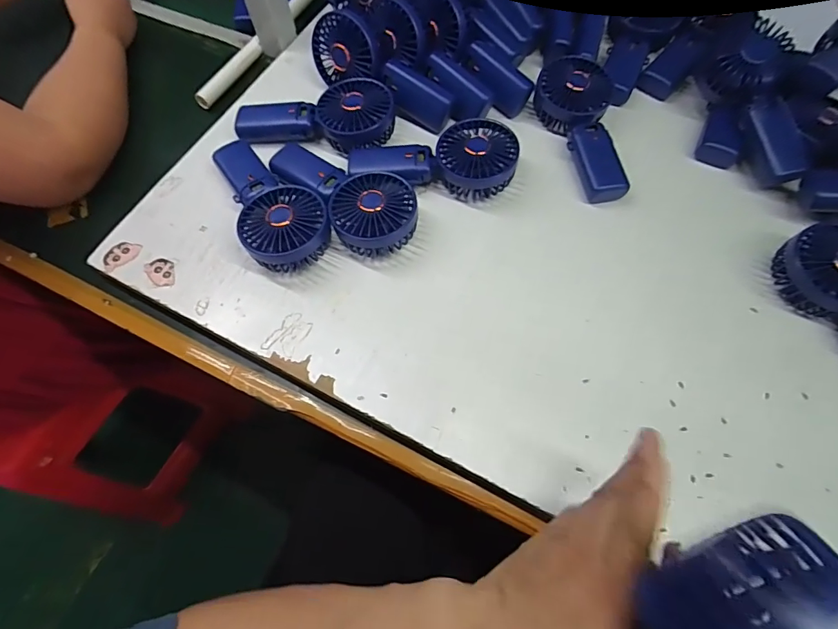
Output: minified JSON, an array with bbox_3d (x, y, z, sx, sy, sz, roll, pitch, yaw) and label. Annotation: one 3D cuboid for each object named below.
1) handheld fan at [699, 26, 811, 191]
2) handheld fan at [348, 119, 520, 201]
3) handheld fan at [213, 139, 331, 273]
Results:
[{"bbox_3d":[0.363,-0.220,0.470,0.078,0.048,0.170,-13,81,-4],"label":"handheld fan"},{"bbox_3d":[0.017,-0.171,0.477,0.179,0.047,0.082,7,66,5],"label":"handheld fan"},{"bbox_3d":[-0.158,-0.122,0.458,0.081,0.046,0.184,-29,68,-11],"label":"handheld fan"}]

